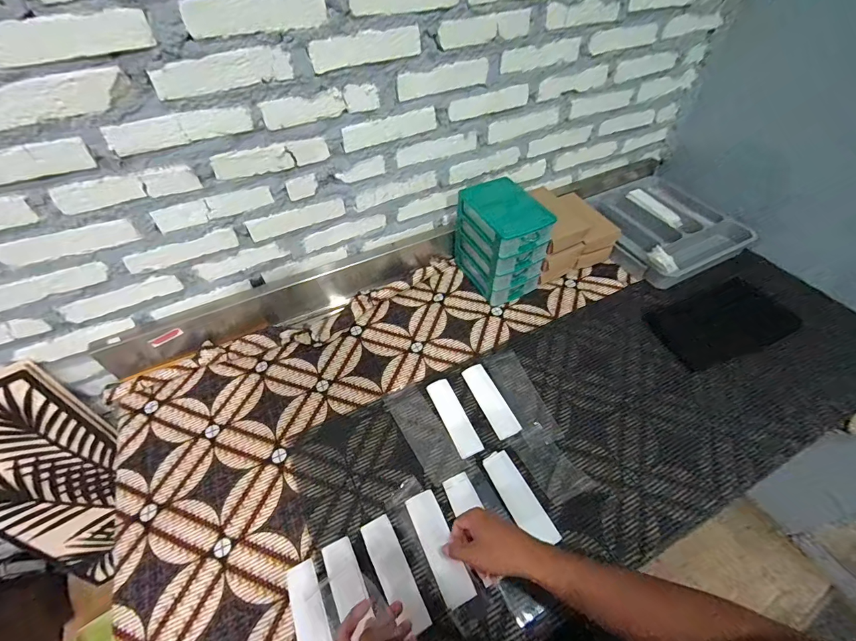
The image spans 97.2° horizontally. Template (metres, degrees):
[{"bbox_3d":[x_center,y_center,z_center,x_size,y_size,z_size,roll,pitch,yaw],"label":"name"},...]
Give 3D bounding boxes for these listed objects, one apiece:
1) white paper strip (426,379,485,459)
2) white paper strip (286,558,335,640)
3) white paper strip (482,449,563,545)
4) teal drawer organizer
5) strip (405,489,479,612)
[{"bbox_3d":[0.049,0.180,0.712,0.045,0.015,0.161,-20,51,-15],"label":"white paper strip"},{"bbox_3d":[-0.160,0.419,0.520,0.046,0.004,0.153,-25,52,-10],"label":"white paper strip"},{"bbox_3d":[0.147,0.285,0.611,0.048,0.007,0.151,-26,55,-10],"label":"white paper strip"},{"bbox_3d":[0.168,-0.189,0.894,0.138,0.231,0.190,-24,52,-18],"label":"teal drawer organizer"},{"bbox_3d":[0.017,0.339,0.569,0.046,0.010,0.153,-26,59,-8],"label":"strip"}]

